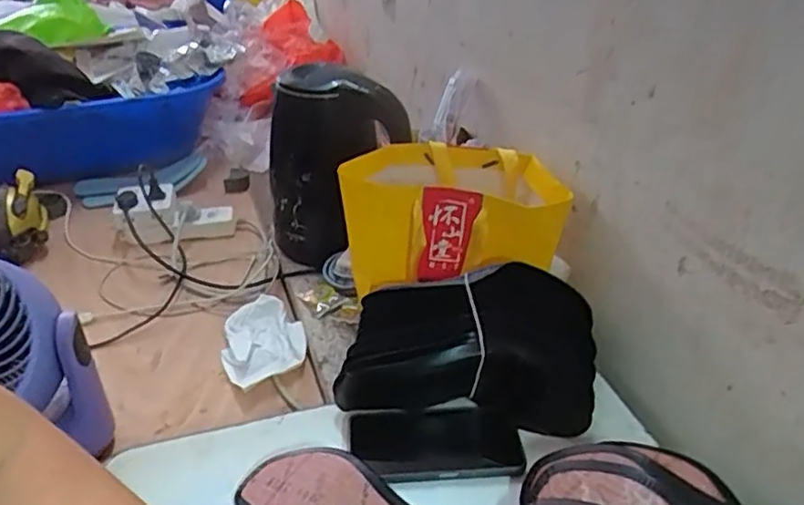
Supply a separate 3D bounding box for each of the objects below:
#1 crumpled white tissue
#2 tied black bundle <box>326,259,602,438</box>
[{"bbox_3d":[-0.173,0.109,0.795,0.096,0.031,0.134,-15,33,-29],"label":"crumpled white tissue"},{"bbox_3d":[0.068,0.092,0.654,0.238,0.109,0.117,5,29,4],"label":"tied black bundle"}]

